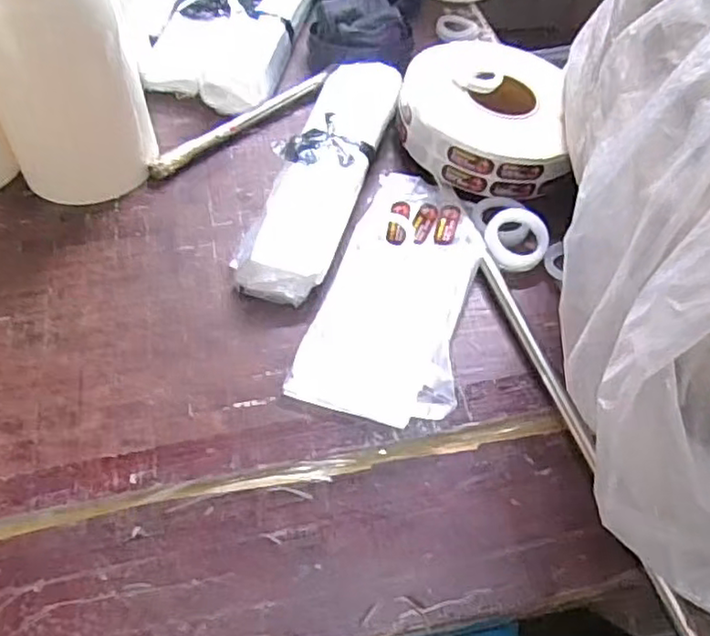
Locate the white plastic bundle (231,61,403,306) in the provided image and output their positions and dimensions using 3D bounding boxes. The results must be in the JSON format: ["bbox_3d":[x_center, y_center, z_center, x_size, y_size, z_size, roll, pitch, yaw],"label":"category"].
[{"bbox_3d":[-0.032,-0.153,0.659,0.086,0.042,0.326,15,56,9],"label":"white plastic bundle"}]

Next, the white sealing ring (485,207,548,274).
[{"bbox_3d":[0.152,-0.075,0.614,0.057,0.014,0.067,18,56,11],"label":"white sealing ring"}]

